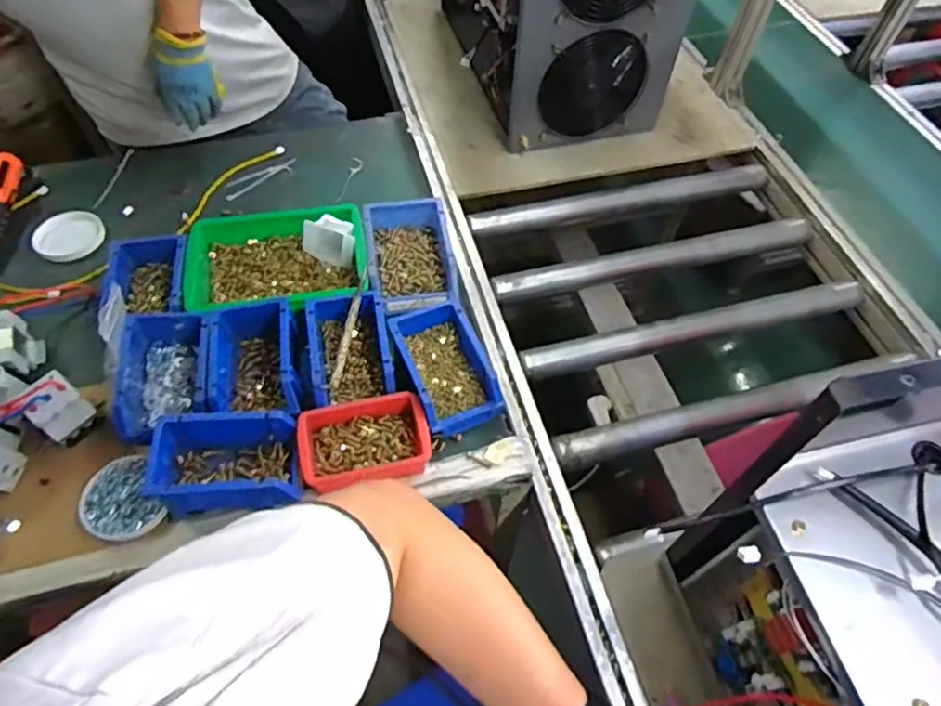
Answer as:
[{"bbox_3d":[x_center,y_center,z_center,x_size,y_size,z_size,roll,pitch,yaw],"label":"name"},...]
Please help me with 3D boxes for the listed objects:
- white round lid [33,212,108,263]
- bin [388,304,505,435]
[{"bbox_3d":[-0.641,-0.187,0.962,0.092,0.014,0.100,3,64,-5],"label":"white round lid"},{"bbox_3d":[-0.034,0.019,0.792,0.105,0.059,0.169,-19,59,-14],"label":"bin"}]

